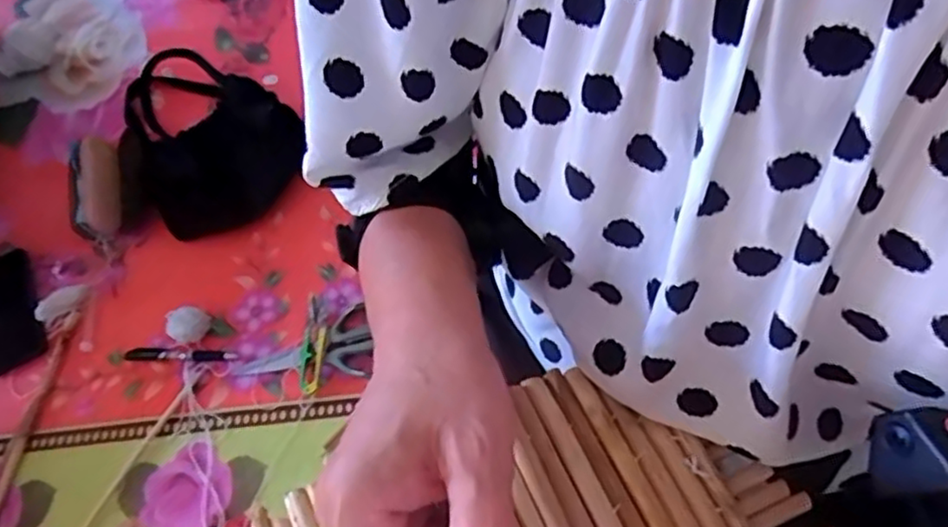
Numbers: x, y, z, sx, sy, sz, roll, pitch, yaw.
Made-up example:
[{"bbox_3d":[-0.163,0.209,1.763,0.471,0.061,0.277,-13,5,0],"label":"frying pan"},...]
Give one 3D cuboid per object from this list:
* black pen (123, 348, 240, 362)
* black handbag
[{"bbox_3d":[-0.344,0.106,0.807,0.130,0.010,0.018,-1,63,6],"label":"black pen"},{"bbox_3d":[-0.370,-0.196,0.923,0.202,0.088,0.329,-34,65,-11],"label":"black handbag"}]

